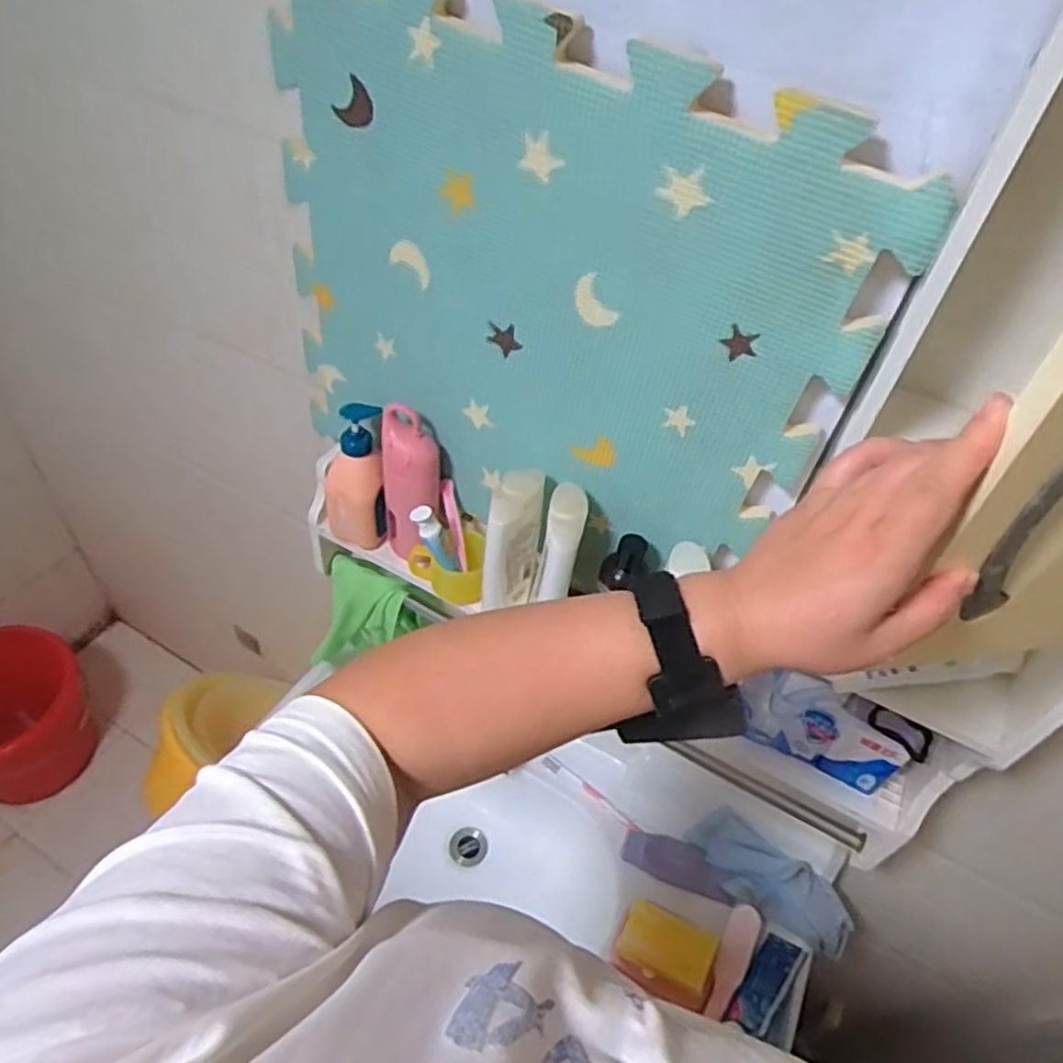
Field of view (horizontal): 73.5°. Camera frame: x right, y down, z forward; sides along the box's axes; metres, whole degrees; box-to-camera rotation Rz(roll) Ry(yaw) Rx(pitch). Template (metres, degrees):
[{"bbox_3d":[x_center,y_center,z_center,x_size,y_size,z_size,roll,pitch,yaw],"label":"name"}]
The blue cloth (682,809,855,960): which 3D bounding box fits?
[{"bbox_3d":[0.326,0.479,0.976,0.234,0.046,0.087,31,50,21],"label":"blue cloth"}]

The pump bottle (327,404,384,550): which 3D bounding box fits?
[{"bbox_3d":[-0.212,-0.062,0.852,0.075,0.184,0.042,8,45,1],"label":"pump bottle"}]

